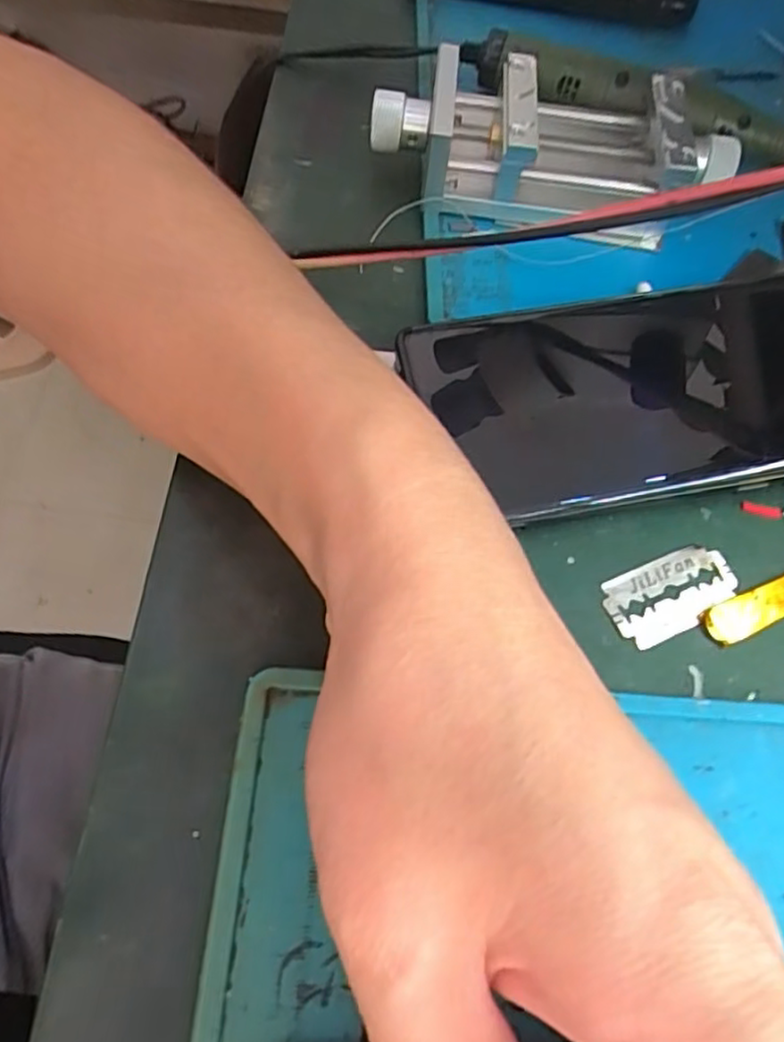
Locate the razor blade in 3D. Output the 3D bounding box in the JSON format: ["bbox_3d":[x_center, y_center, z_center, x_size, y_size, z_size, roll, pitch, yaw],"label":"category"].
[{"bbox_3d":[0.084,0.022,0.204,0.042,0.004,0.022,-19,72,-13],"label":"razor blade"}]

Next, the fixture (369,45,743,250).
[{"bbox_3d":[0.061,-0.144,0.264,0.137,0.032,0.062,7,62,-1],"label":"fixture"}]

